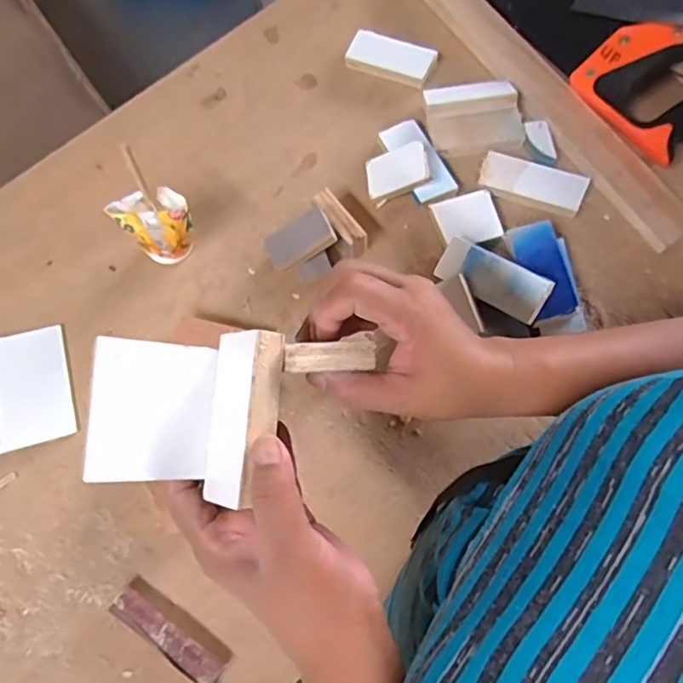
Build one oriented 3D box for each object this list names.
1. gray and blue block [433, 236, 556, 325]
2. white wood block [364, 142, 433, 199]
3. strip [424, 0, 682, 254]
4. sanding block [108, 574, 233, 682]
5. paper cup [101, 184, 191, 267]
[{"bbox_3d":[0.125,-0.053,0.485,0.096,0.008,0.039,34,104,31],"label":"gray and blue block"},{"bbox_3d":[0.052,-0.156,0.534,0.058,0.012,0.041,-15,73,24],"label":"white wood block"},{"bbox_3d":[0.187,-0.247,0.564,0.050,0.025,0.388,-34,74,-9],"label":"strip"},{"bbox_3d":[-0.128,0.219,0.439,0.096,0.015,0.028,33,75,11],"label":"sanding block"},{"bbox_3d":[-0.164,-0.104,0.522,0.059,0.064,0.051,-36,74,-9],"label":"paper cup"}]

